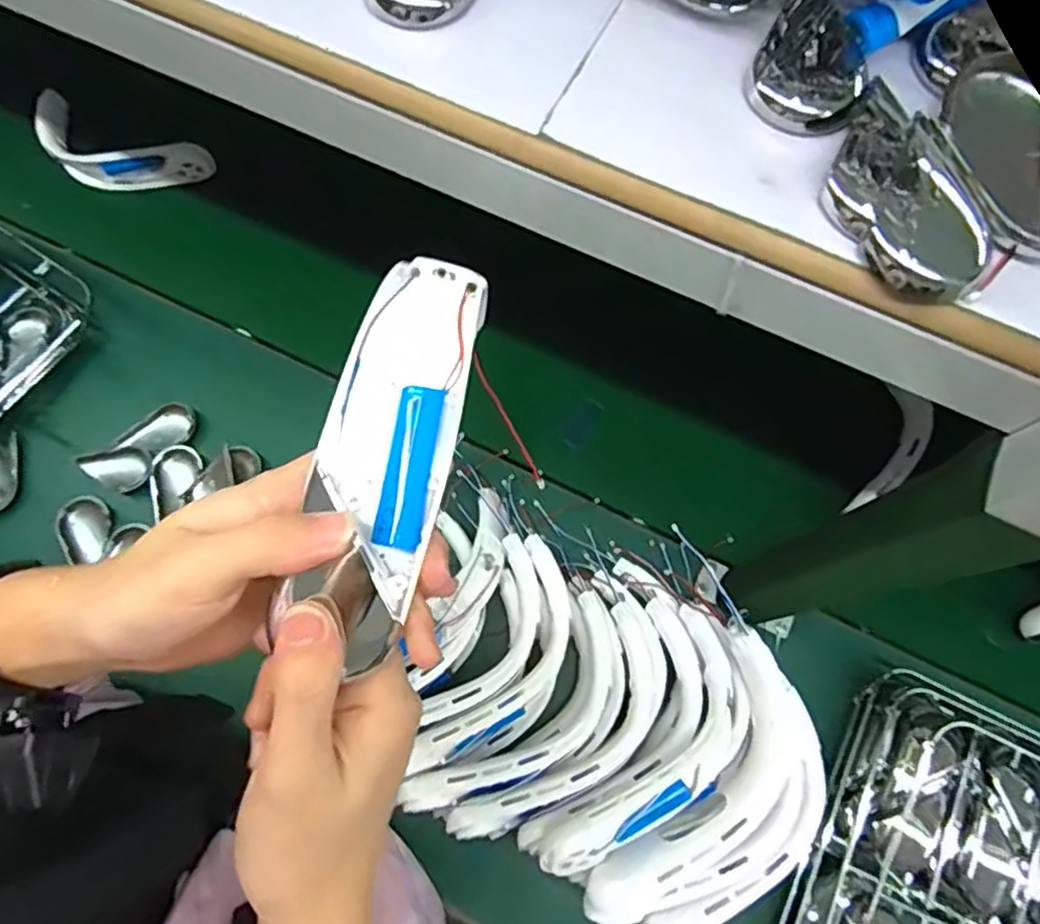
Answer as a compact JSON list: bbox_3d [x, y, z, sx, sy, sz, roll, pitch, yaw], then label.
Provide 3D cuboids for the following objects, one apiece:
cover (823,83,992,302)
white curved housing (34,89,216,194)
[{"bbox_3d":[0.154,-0.107,0.275,0.050,0.013,0.093,-16,73,-6],"label":"cover"},{"bbox_3d":[-0.478,-0.360,0.806,0.213,0.060,0.079,22,73,6],"label":"white curved housing"}]

